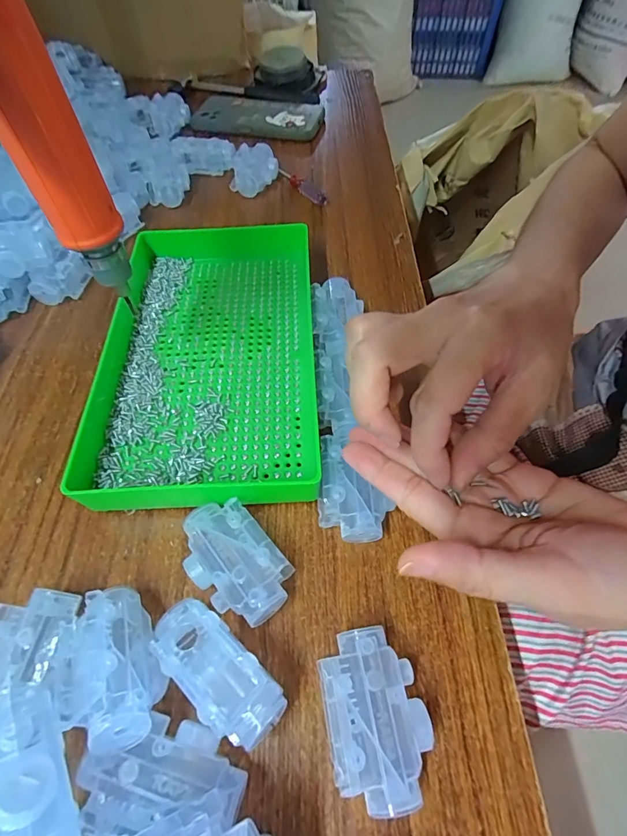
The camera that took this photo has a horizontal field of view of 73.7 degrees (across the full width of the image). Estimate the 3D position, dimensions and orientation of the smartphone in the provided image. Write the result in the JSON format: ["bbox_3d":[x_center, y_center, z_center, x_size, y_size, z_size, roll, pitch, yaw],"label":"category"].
[{"bbox_3d":[-0.071,-0.392,0.544,0.166,0.014,0.076,13,59,9],"label":"smartphone"}]

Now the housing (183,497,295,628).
[{"bbox_3d":[-0.045,0.082,0.237,0.044,0.029,0.068,-36,64,-20],"label":"housing"}]

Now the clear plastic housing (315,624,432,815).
[{"bbox_3d":[0.029,0.139,0.199,0.045,0.029,0.068,-9,58,-5],"label":"clear plastic housing"}]

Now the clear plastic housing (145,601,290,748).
[{"bbox_3d":[-0.046,0.122,0.204,0.070,0.041,0.030,36,65,21],"label":"clear plastic housing"}]

